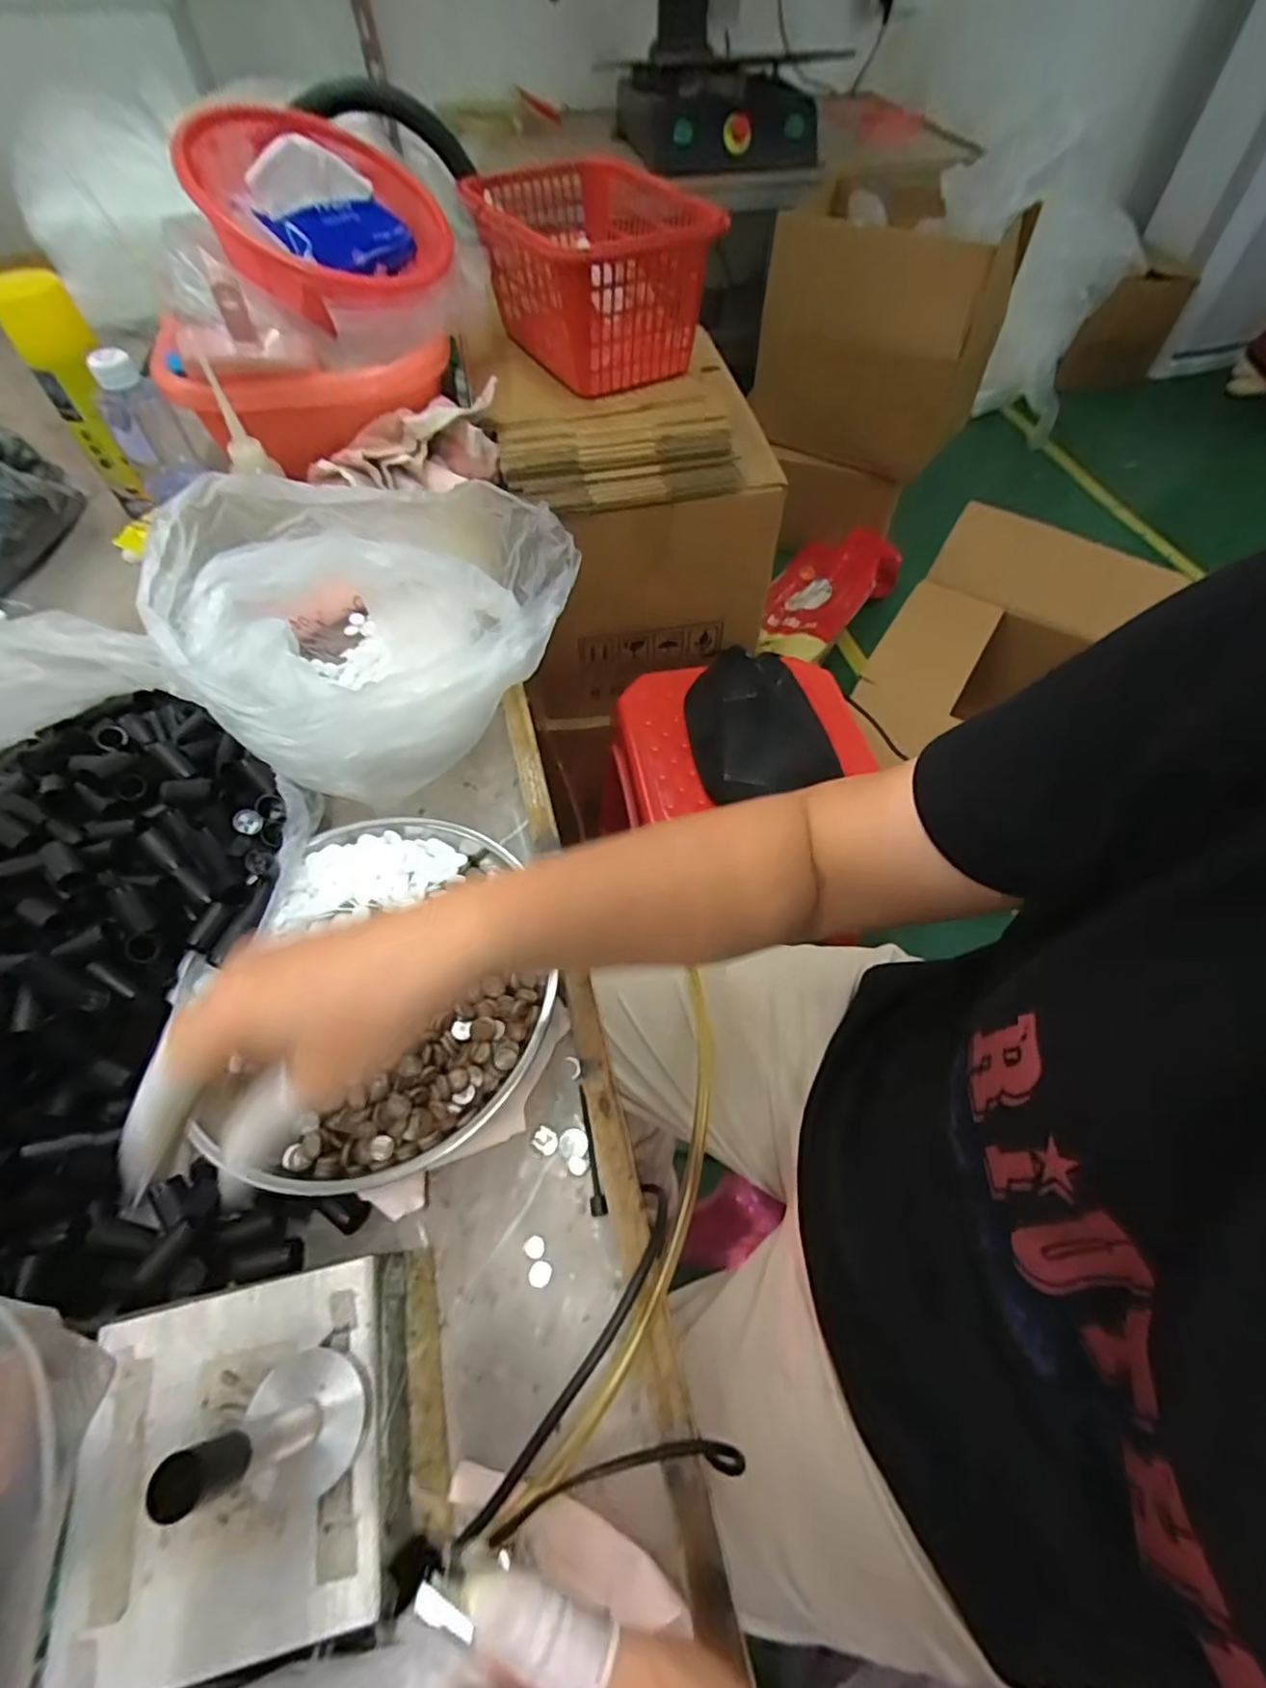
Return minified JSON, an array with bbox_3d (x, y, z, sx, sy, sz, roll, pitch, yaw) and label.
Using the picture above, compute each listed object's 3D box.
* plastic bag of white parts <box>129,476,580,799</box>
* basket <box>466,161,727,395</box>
[{"bbox_3d":[-0.201,-0.181,0.502,0.272,0.160,0.230,-40,66,-22],"label":"plastic bag of white parts"},{"bbox_3d":[-0.047,-0.634,0.724,0.175,0.139,0.305,-31,62,-18],"label":"basket"}]

